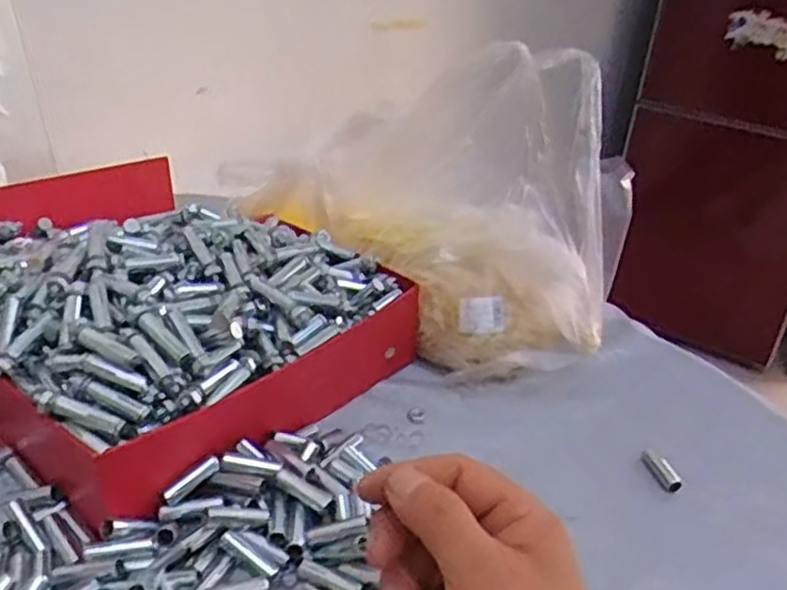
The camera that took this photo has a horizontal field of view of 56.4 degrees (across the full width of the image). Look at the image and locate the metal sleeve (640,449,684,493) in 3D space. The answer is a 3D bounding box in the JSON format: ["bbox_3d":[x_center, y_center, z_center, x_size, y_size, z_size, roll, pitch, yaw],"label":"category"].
[{"bbox_3d":[0.201,0.131,0.551,0.012,0.011,0.038,-6,33,-21],"label":"metal sleeve"}]

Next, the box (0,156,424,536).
[{"bbox_3d":[-0.213,-0.013,0.611,0.390,0.108,0.288,28,36,31],"label":"box"}]

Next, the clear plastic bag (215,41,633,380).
[{"bbox_3d":[0.031,-0.094,0.667,0.341,0.241,0.155,28,36,31],"label":"clear plastic bag"}]

